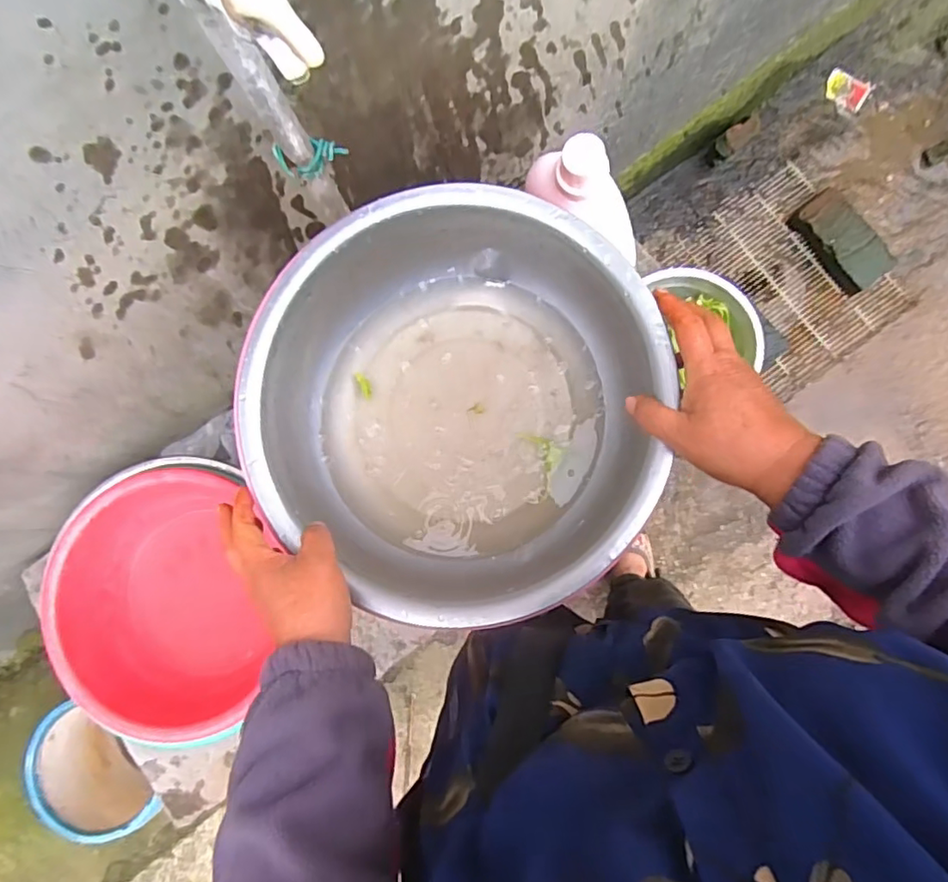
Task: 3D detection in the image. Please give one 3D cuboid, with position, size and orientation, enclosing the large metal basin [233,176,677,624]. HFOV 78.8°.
[{"bbox_3d":[-0.012,-0.029,0.500,0.330,0.109,0.317,0,85,4],"label":"large metal basin"}]

